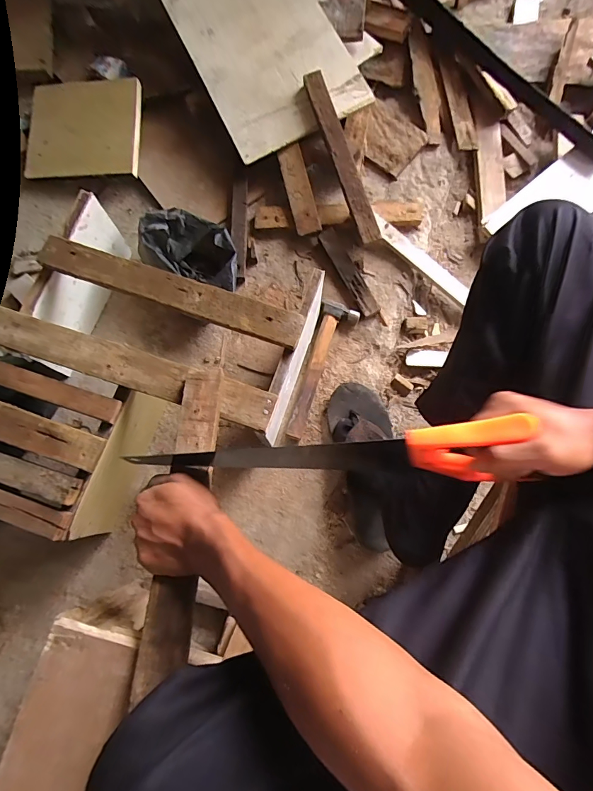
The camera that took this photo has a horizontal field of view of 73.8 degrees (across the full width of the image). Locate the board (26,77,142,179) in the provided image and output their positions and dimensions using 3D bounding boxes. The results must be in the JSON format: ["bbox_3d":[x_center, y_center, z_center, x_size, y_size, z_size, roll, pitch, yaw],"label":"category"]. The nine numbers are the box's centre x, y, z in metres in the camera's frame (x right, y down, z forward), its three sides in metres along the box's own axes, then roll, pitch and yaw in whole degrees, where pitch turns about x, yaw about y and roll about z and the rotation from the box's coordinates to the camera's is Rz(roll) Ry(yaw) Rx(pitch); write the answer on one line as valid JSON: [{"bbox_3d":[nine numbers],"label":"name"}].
[{"bbox_3d":[-0.412,-0.523,0.767,0.219,0.013,0.202,-2,83,4],"label":"board"}]

